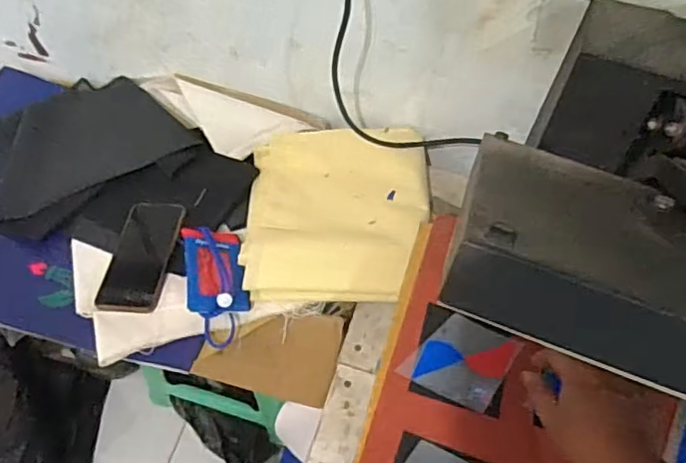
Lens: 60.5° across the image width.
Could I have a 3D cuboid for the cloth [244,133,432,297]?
[{"bbox_3d":[-0.007,-0.028,0.815,0.245,0.054,0.270,0,59,-2],"label":"cloth"}]

